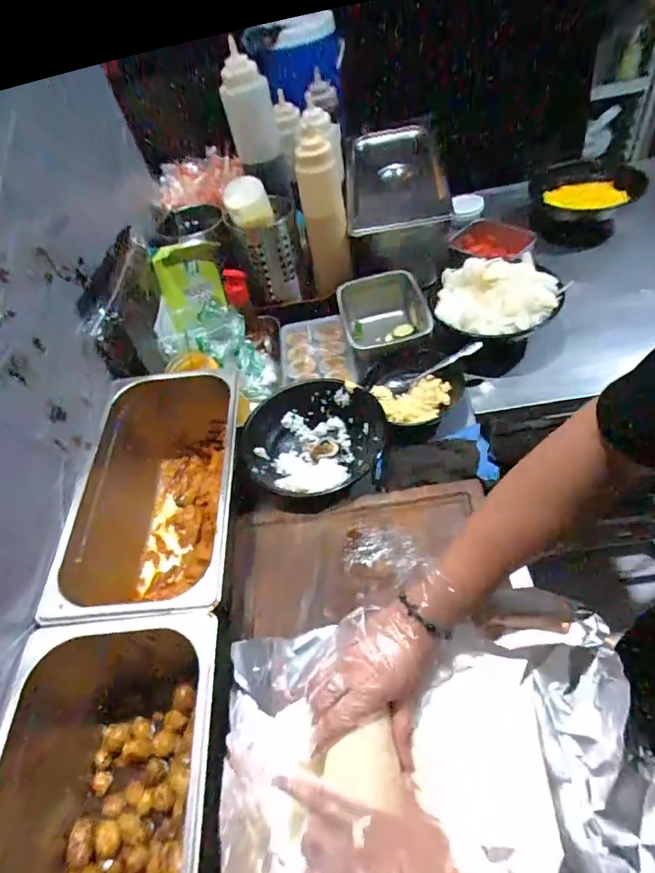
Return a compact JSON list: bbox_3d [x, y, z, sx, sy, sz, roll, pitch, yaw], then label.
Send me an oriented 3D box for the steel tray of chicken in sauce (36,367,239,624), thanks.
[{"bbox_3d":[-0.195,0.083,0.593,0.201,0.158,0.327,-7,50,6],"label":"steel tray of chicken in sauce"}]

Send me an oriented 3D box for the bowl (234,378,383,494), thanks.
[{"bbox_3d":[-0.022,0.010,0.666,0.190,0.053,0.190,-6,50,7],"label":"bowl"}]

